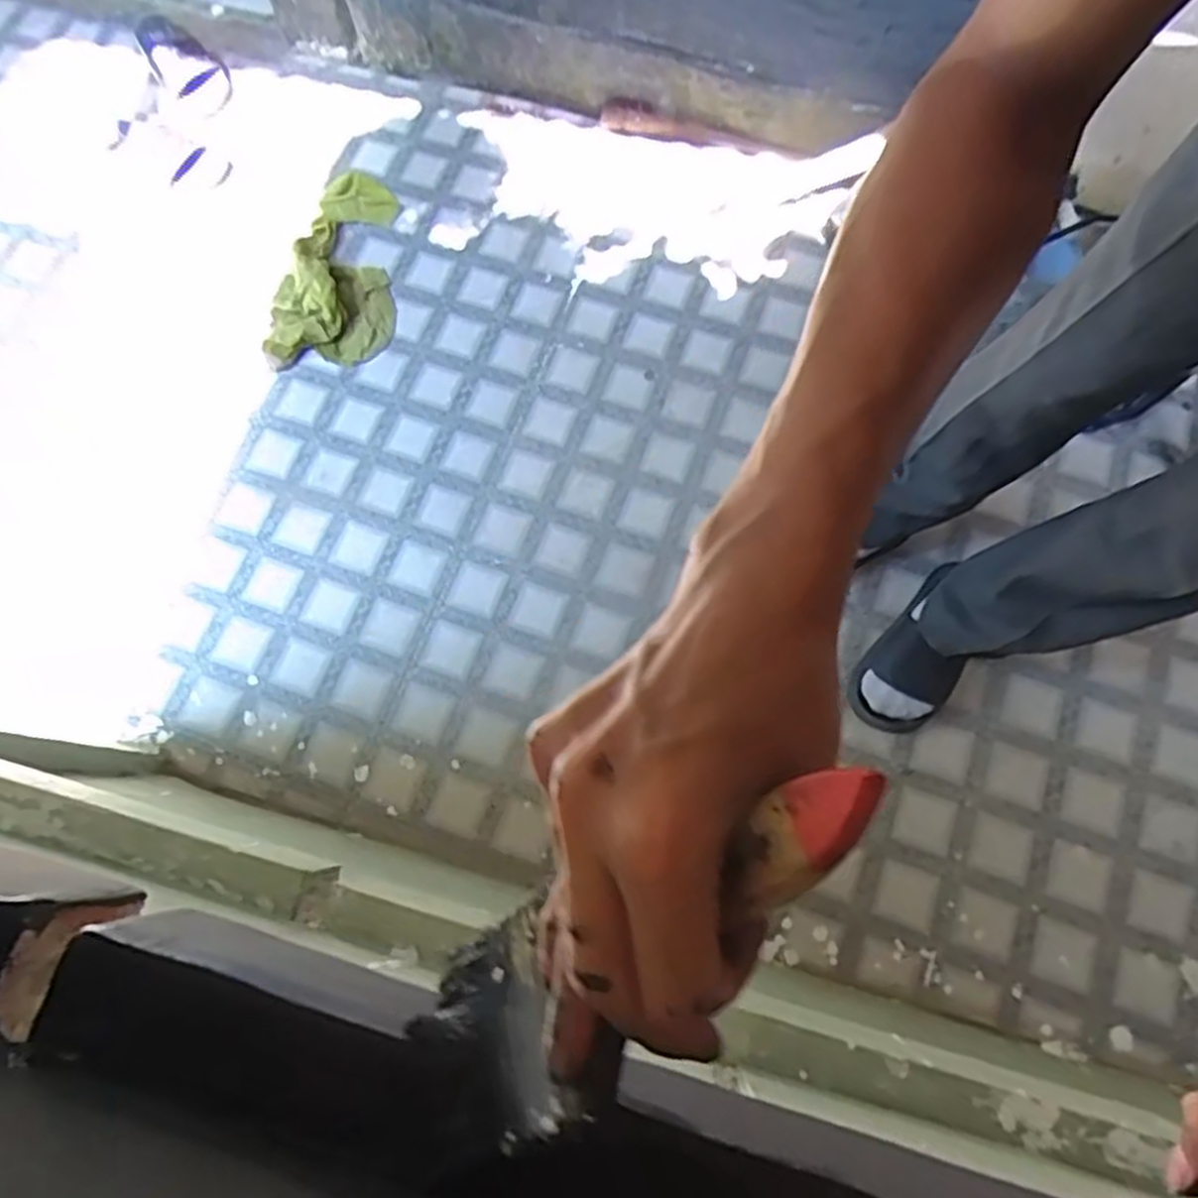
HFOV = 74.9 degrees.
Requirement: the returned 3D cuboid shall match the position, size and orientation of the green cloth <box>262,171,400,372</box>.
[{"bbox_3d":[-0.447,-0.571,1.324,0.189,0.092,0.382,-2,72,1],"label":"green cloth"}]

